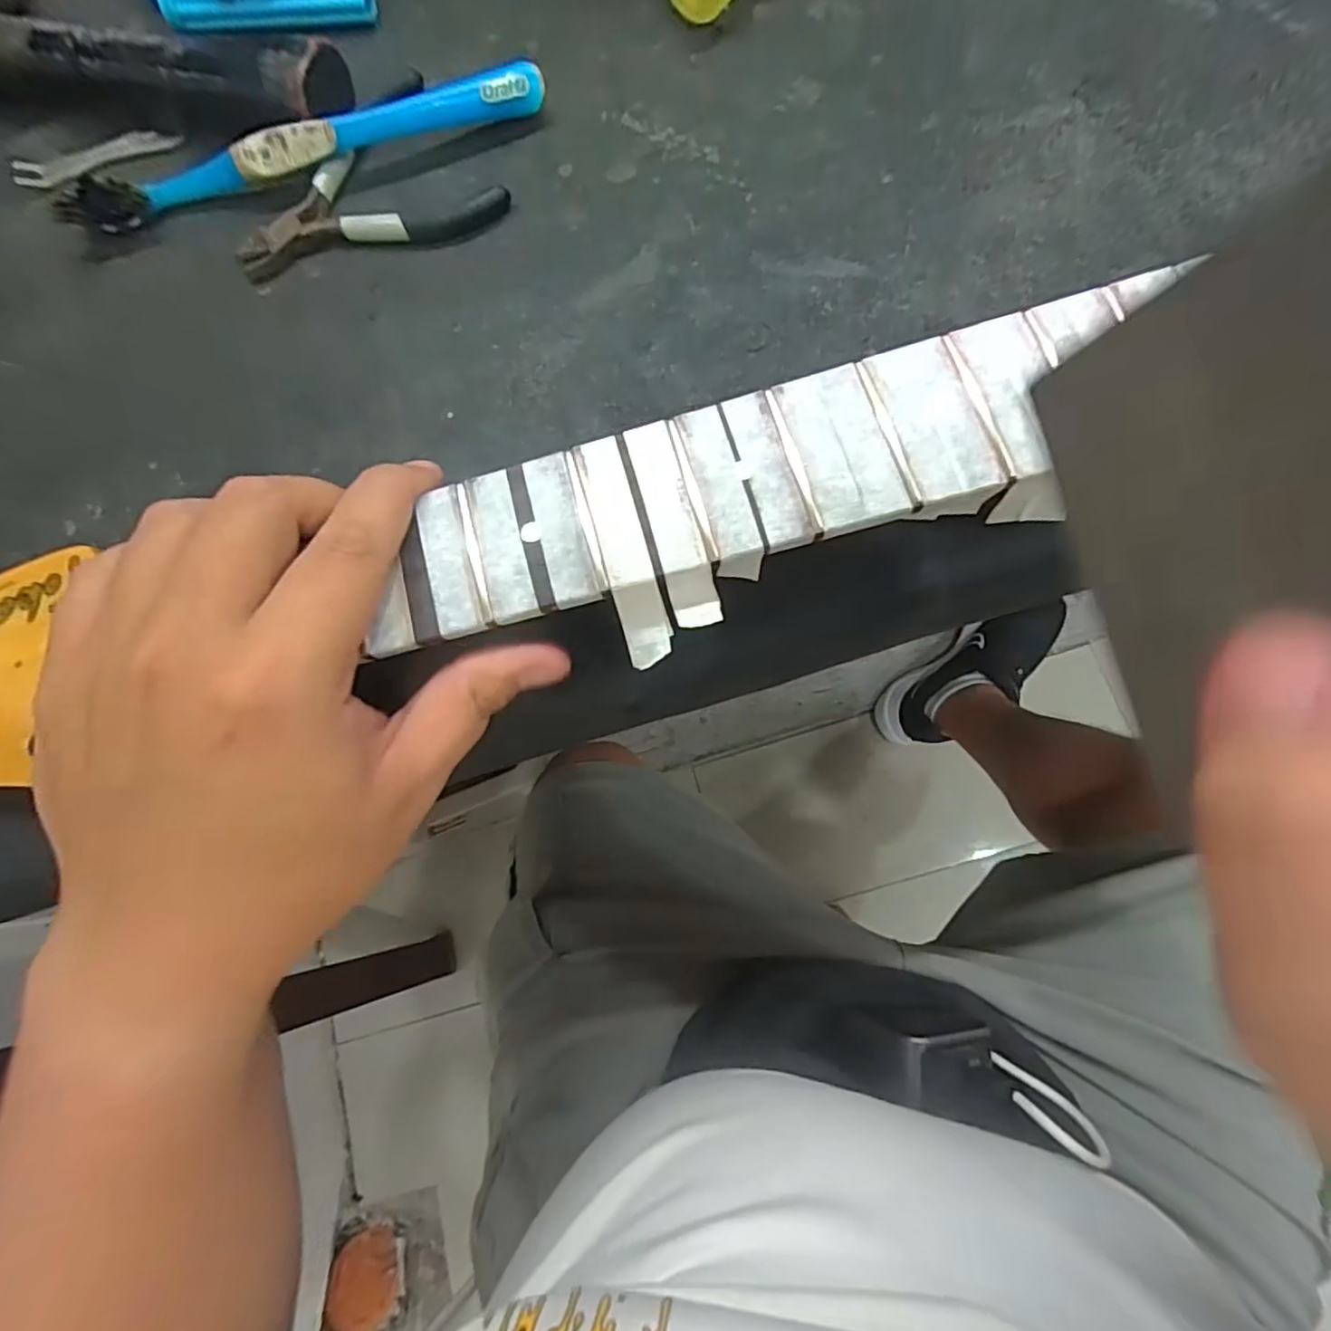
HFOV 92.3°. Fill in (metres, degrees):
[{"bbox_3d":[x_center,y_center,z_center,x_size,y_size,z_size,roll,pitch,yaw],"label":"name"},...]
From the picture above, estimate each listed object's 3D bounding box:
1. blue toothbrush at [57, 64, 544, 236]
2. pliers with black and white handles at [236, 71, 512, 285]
[{"bbox_3d":[-0.134,-0.194,0.241,0.179,0.020,0.012,-15,76,2],"label":"blue toothbrush"},{"bbox_3d":[-0.118,-0.177,0.240,0.096,0.011,0.075,-35,76,-3],"label":"pliers with black and white handles"}]

